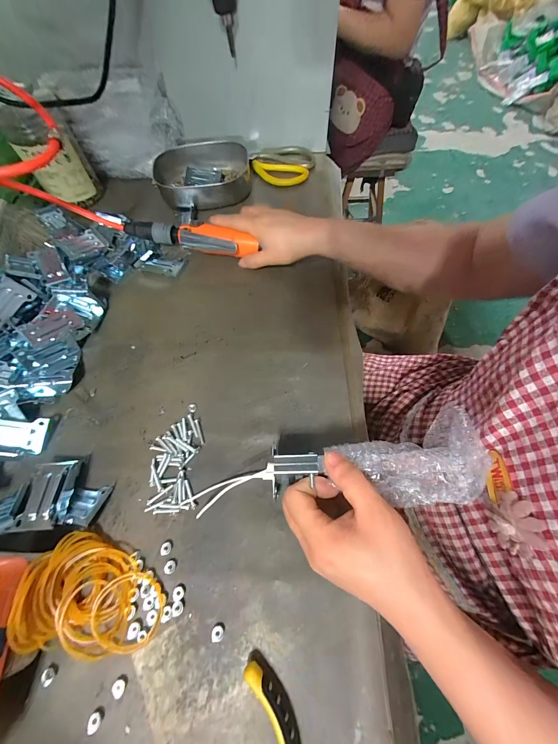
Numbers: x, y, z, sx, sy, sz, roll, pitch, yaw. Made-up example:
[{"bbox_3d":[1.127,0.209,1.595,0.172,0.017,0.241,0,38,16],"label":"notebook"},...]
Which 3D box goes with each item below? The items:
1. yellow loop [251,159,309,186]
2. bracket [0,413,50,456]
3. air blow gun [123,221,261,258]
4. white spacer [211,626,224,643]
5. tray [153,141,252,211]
[{"bbox_3d":[0.001,-0.354,0.498,0.099,0.010,0.058,1,63,3],"label":"yellow loop"},{"bbox_3d":[-0.276,0.065,0.289,0.056,0.014,0.040,11,71,-15],"label":"bracket"},{"bbox_3d":[-0.127,-0.189,0.395,0.189,0.031,0.021,11,64,7],"label":"air blow gun"},{"bbox_3d":[-0.049,0.208,0.223,0.010,0.006,0.010,-1,63,2],"label":"white spacer"},{"bbox_3d":[-0.129,-0.326,0.471,0.158,0.043,0.127,-7,63,-2],"label":"tray"}]

